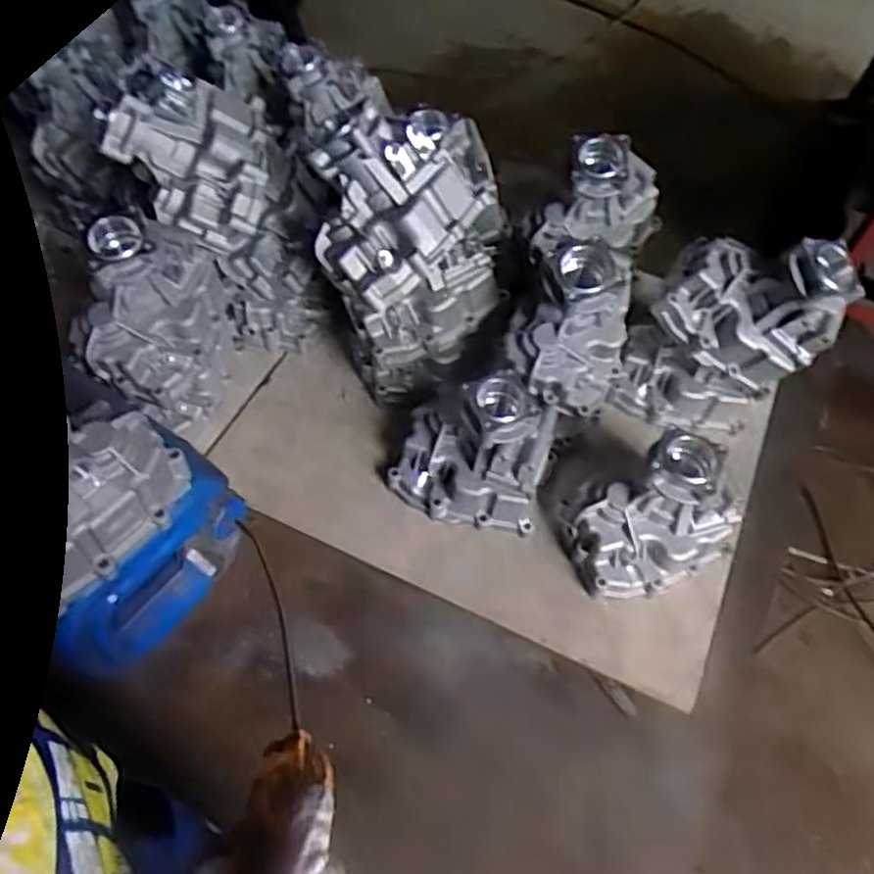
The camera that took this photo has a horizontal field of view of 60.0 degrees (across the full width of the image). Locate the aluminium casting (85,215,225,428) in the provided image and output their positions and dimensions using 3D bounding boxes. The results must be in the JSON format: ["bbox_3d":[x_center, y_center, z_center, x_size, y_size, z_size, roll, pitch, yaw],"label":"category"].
[{"bbox_3d":[-0.392,-0.160,1.101,0.122,0.301,0.207,16,55,6],"label":"aluminium casting"}]

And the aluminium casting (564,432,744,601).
[{"bbox_3d":[0.306,0.114,1.067,0.211,0.189,0.151,-23,60,-20],"label":"aluminium casting"}]

